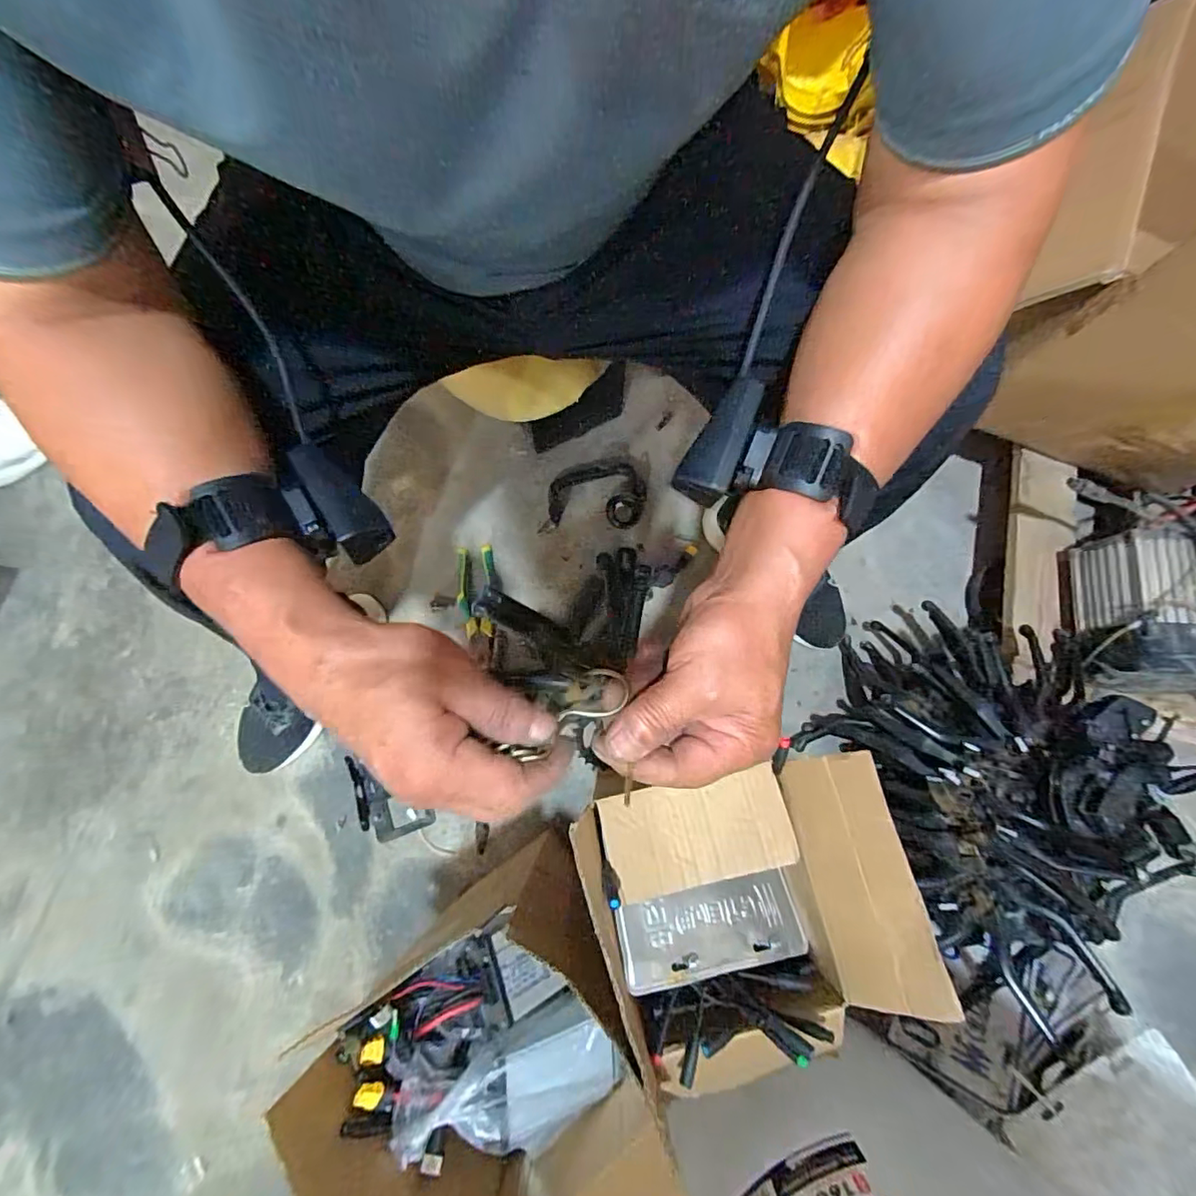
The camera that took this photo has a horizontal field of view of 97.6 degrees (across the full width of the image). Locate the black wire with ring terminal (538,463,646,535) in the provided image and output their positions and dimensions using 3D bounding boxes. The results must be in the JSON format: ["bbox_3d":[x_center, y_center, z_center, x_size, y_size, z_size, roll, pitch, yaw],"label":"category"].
[{"bbox_3d":[-0.009,-0.157,0.811,0.163,0.017,0.107,-5,76,-1],"label":"black wire with ring terminal"}]

